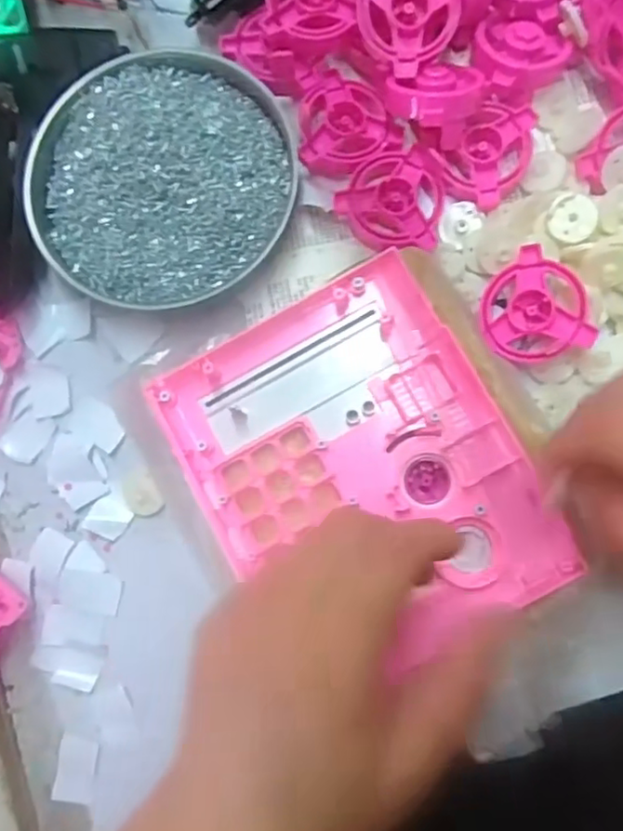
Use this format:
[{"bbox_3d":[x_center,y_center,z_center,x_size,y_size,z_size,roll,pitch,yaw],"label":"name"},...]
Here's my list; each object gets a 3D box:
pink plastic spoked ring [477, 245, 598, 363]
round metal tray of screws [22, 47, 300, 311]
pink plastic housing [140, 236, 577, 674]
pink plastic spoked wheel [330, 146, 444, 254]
[{"bbox_3d":[0.104,-0.051,0.303,0.046,0.007,0.053,-20,86,22],"label":"pink plastic spoked ring"},{"bbox_3d":[-0.079,-0.123,0.331,0.133,0.024,0.131,-1,84,5],"label":"round metal tray of screws"},{"bbox_3d":[0.020,0.024,0.286,0.133,0.018,0.164,-30,82,1],"label":"pink plastic housing"},{"bbox_3d":[0.040,-0.110,0.322,0.051,0.012,0.052,-1,84,5],"label":"pink plastic spoked wheel"}]

